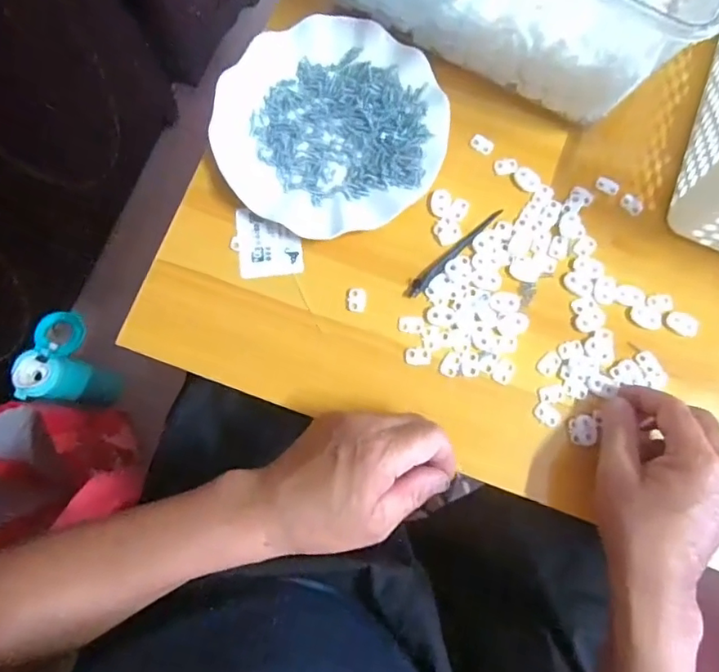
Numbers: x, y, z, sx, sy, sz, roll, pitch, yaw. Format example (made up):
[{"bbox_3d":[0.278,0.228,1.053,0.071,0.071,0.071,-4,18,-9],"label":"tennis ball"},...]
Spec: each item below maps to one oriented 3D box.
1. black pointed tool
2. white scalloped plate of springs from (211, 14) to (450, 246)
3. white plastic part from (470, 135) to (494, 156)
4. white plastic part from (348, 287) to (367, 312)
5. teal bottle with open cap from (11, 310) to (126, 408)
[{"bbox_3d":[0.074,-0.068,0.427,0.011,0.004,0.102,44,79,8],"label":"black pointed tool"},{"bbox_3d":[-0.024,-0.169,0.435,0.181,0.023,0.176,0,77,-2],"label":"white scalloped plate of springs"},{"bbox_3d":[0.103,-0.160,0.446,0.019,0.004,0.013,34,78,6],"label":"white plastic part"},{"bbox_3d":[-0.002,-0.028,0.417,0.014,0.004,0.019,1,77,-1],"label":"white plastic part"},{"bbox_3d":[-0.411,0.043,0.783,0.066,0.173,0.124,18,77,2],"label":"teal bottle with open cap"}]

